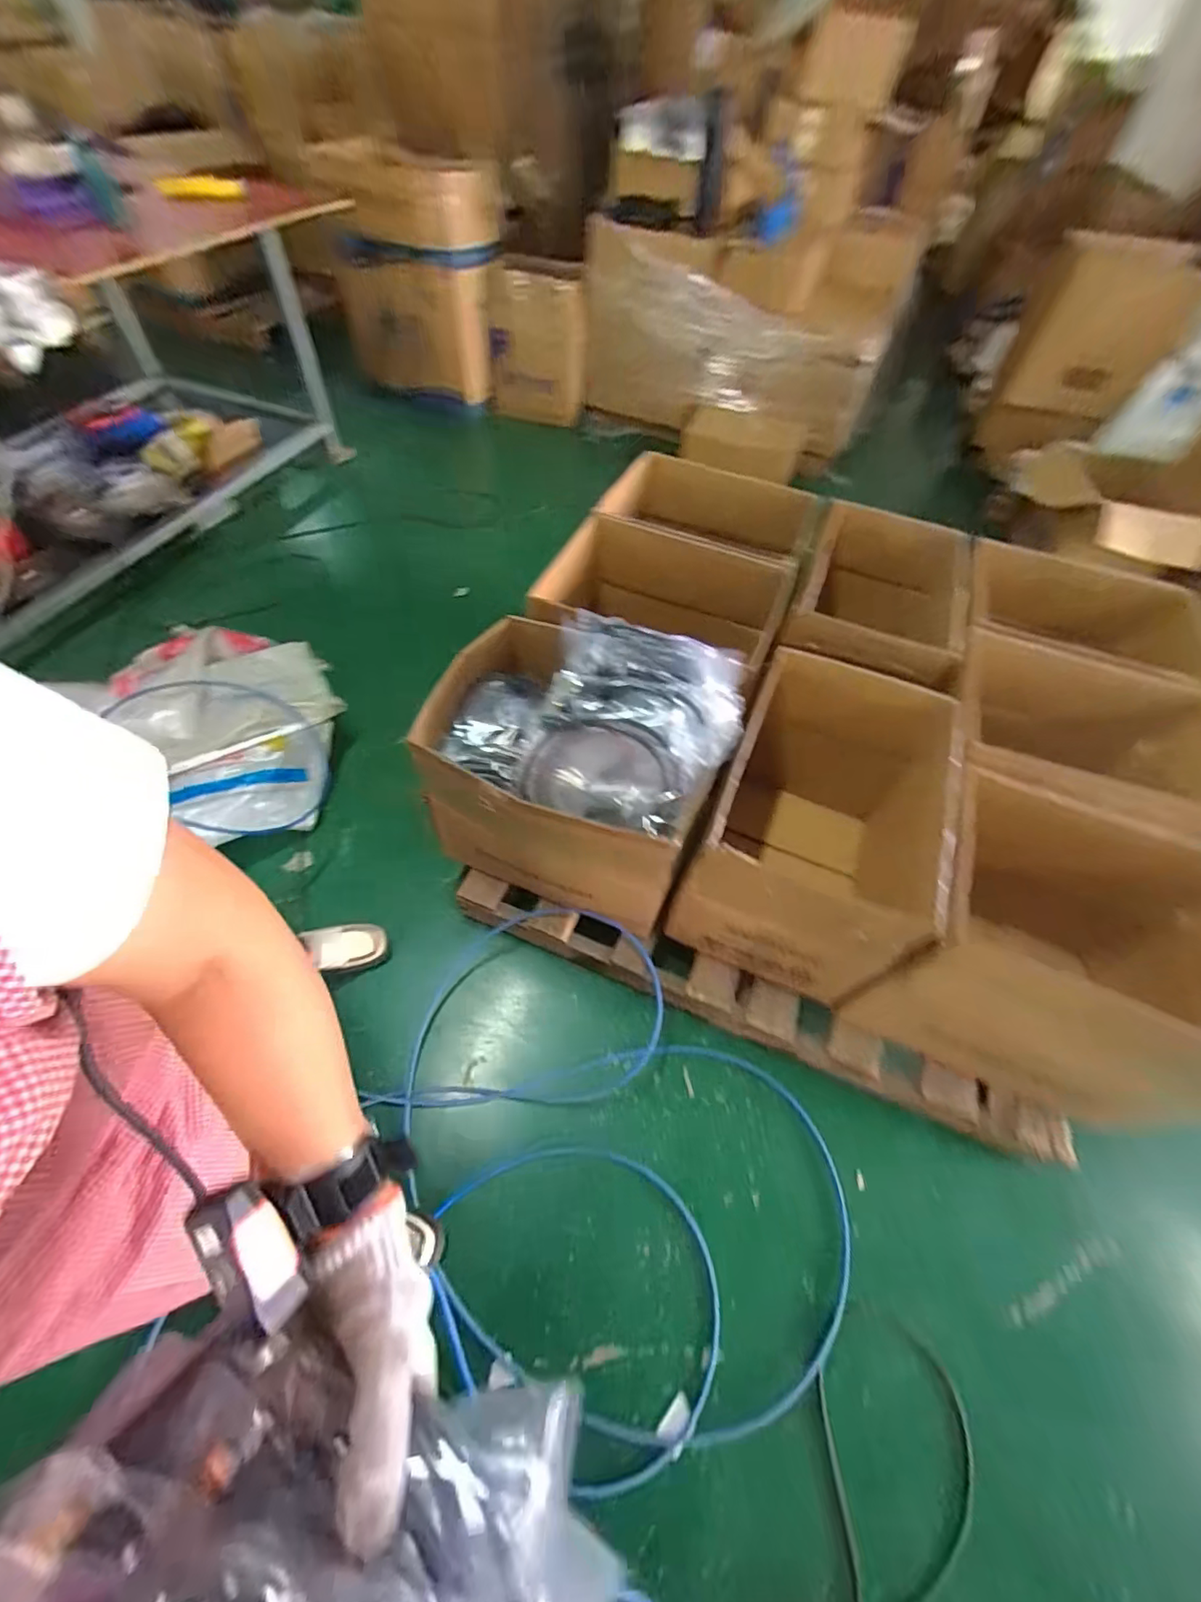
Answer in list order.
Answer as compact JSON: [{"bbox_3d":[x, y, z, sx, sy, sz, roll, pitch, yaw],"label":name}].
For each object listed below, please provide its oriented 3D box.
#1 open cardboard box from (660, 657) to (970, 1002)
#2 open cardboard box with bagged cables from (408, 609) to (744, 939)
[{"bbox_3d":[0.423,0.048,1.092,0.405,0.429,0.550,23,58,11],"label":"open cardboard box"},{"bbox_3d":[-0.051,-0.073,1.062,0.508,0.428,0.395,17,57,7],"label":"open cardboard box with bagged cables"}]

